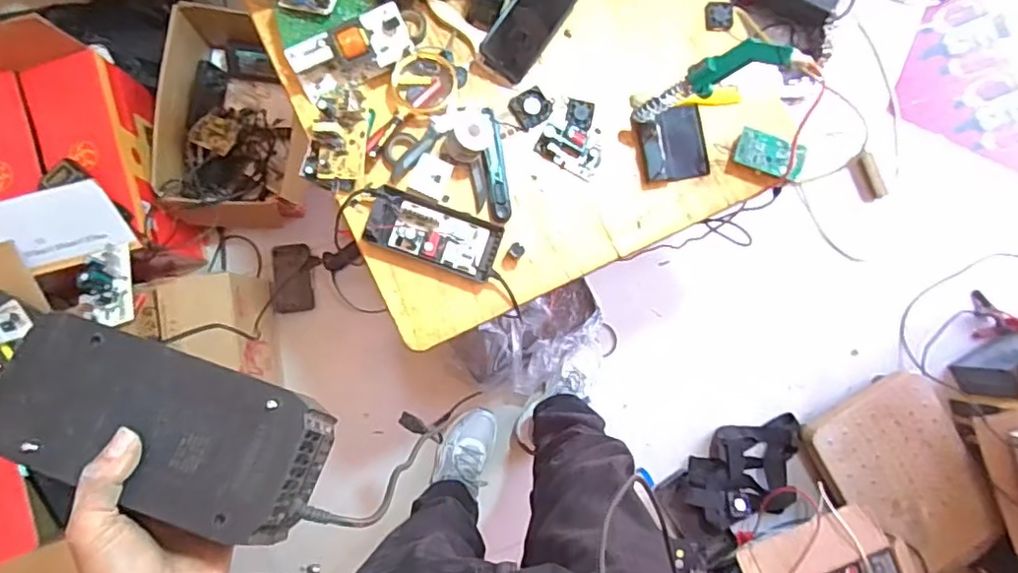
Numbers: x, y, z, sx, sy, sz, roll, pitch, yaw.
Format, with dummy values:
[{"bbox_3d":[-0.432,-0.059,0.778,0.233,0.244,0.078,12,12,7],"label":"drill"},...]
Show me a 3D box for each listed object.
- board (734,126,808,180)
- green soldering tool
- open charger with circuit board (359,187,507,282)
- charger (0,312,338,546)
[{"bbox_3d":[0.380,-0.191,0.870,0.097,0.017,0.051,23,100,9],"label":"board"},{"bbox_3d":[0.255,-0.256,0.750,0.026,0.243,0.059,1,85,-40],"label":"green soldering tool"},{"bbox_3d":[-0.102,-0.074,0.832,0.177,0.042,0.084,19,84,-3],"label":"open charger with circuit board"},{"bbox_3d":[-0.236,0.093,0.415,0.219,0.066,0.099,20,84,3],"label":"charger"}]

